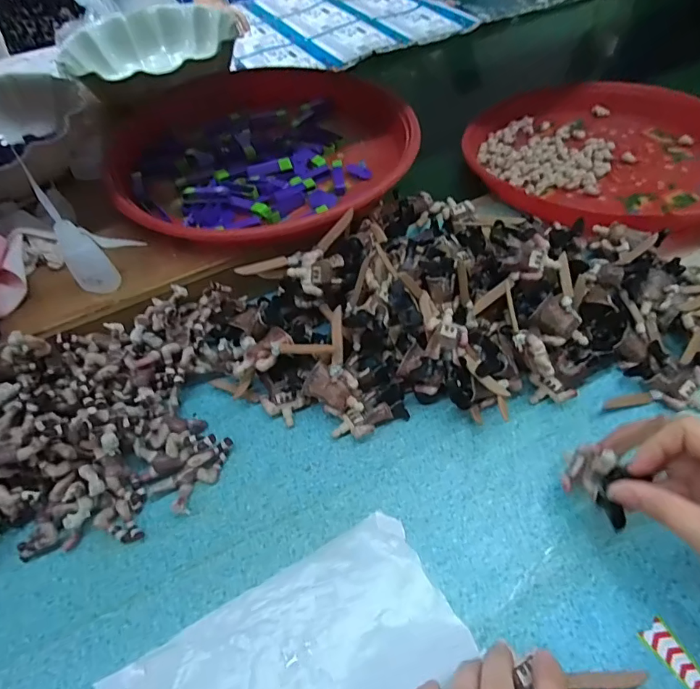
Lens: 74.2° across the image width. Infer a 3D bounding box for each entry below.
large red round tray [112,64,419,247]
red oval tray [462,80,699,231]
[{"bbox_3d":[-0.100,-0.216,0.503,0.297,0.048,0.340,-23,55,-13],"label":"large red round tray"},{"bbox_3d":[0.304,-0.238,0.560,0.327,0.038,0.310,33,62,25],"label":"red oval tray"}]

